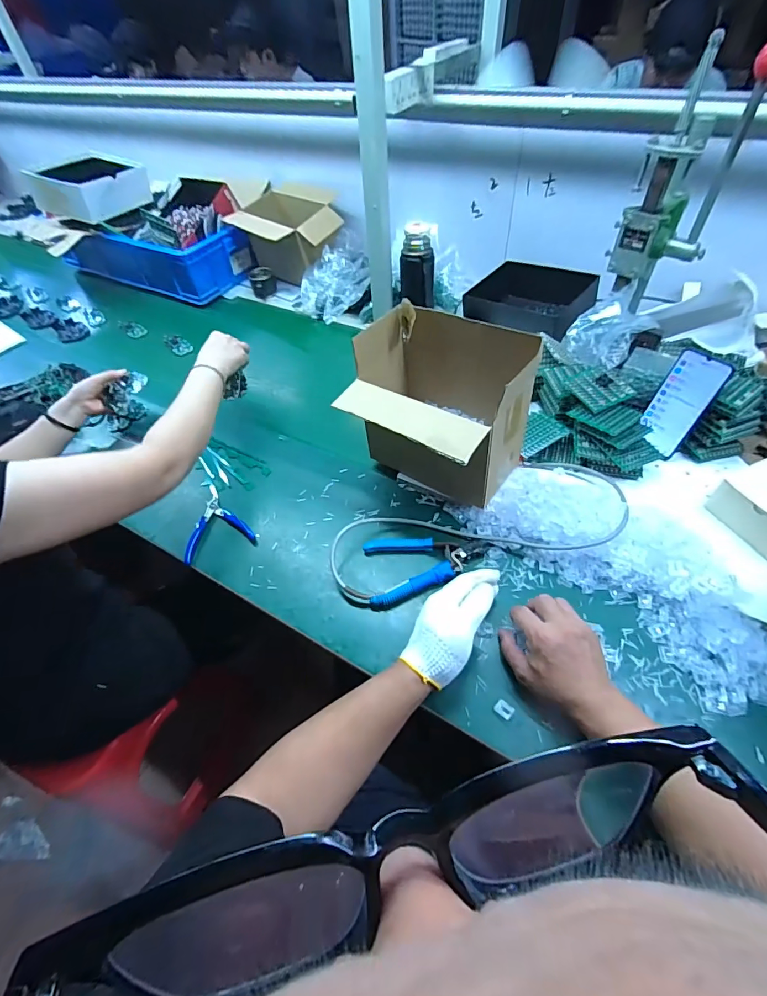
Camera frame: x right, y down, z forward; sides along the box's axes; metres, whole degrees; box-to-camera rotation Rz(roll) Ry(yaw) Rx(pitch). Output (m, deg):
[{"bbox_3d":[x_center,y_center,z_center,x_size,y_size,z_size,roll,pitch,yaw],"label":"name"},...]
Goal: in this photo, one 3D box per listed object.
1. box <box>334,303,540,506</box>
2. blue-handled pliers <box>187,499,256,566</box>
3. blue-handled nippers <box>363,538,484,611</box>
[{"bbox_3d":[0.082,-0.121,0.673,0.238,0.226,0.207,30,60,25],"label":"box"},{"bbox_3d":[-0.273,0.039,0.715,0.107,0.008,0.127,-19,53,-10],"label":"blue-handled pliers"},{"bbox_3d":[0.057,0.094,0.638,0.162,0.017,0.110,-8,51,-2],"label":"blue-handled nippers"}]

